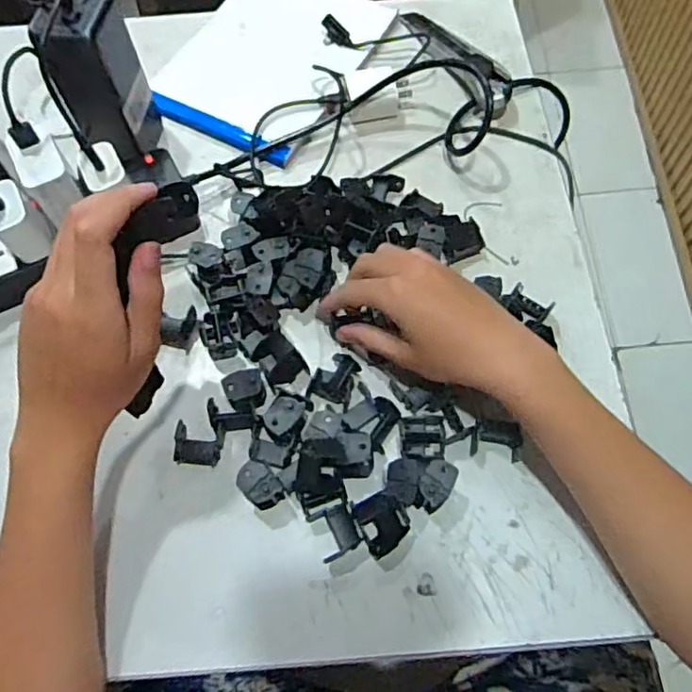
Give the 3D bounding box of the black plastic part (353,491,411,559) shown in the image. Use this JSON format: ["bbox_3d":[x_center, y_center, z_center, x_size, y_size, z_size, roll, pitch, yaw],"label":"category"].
[{"bbox_3d":[0.024,0.114,0.399,0.030,0.012,0.035,-26,66,-11],"label":"black plastic part"}]

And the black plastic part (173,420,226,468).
[{"bbox_3d":[-0.101,0.066,0.424,0.032,0.017,0.030,2,64,2],"label":"black plastic part"}]

